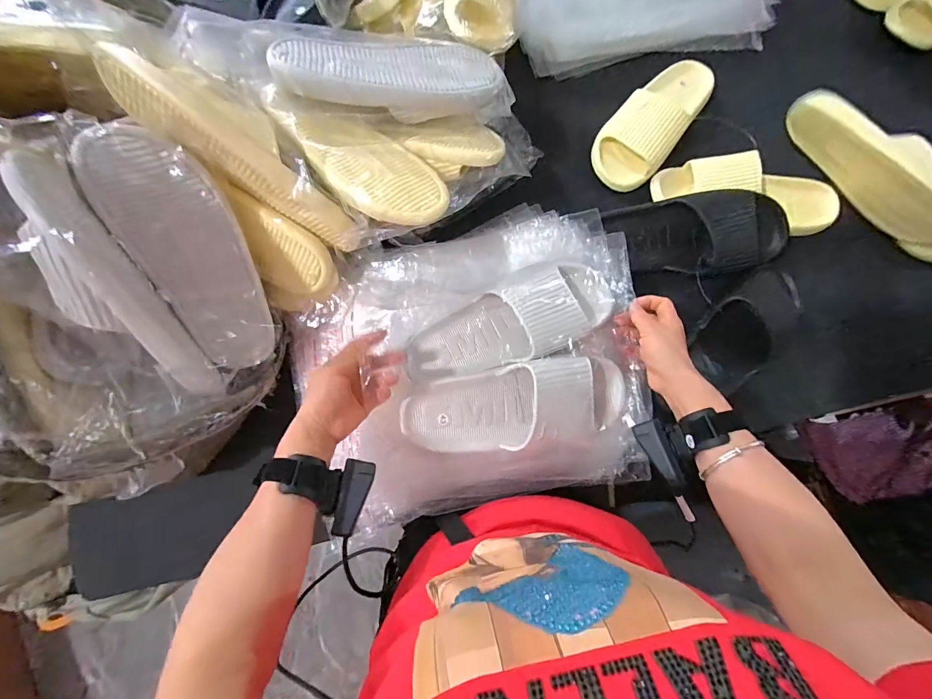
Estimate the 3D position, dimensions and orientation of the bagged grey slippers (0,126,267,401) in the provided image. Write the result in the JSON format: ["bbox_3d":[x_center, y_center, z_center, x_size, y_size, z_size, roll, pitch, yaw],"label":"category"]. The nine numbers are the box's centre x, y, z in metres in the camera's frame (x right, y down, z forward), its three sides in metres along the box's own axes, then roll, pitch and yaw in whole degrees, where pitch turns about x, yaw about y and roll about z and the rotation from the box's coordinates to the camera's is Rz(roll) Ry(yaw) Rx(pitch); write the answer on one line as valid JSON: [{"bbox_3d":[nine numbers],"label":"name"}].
[{"bbox_3d":[-0.317,-0.086,0.420,0.100,0.252,0.190,2,41,26],"label":"bagged grey slippers"}]

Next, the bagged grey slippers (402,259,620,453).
[{"bbox_3d":[0.056,0.013,0.474,0.270,0.074,0.195,-13,77,-3],"label":"bagged grey slippers"}]

